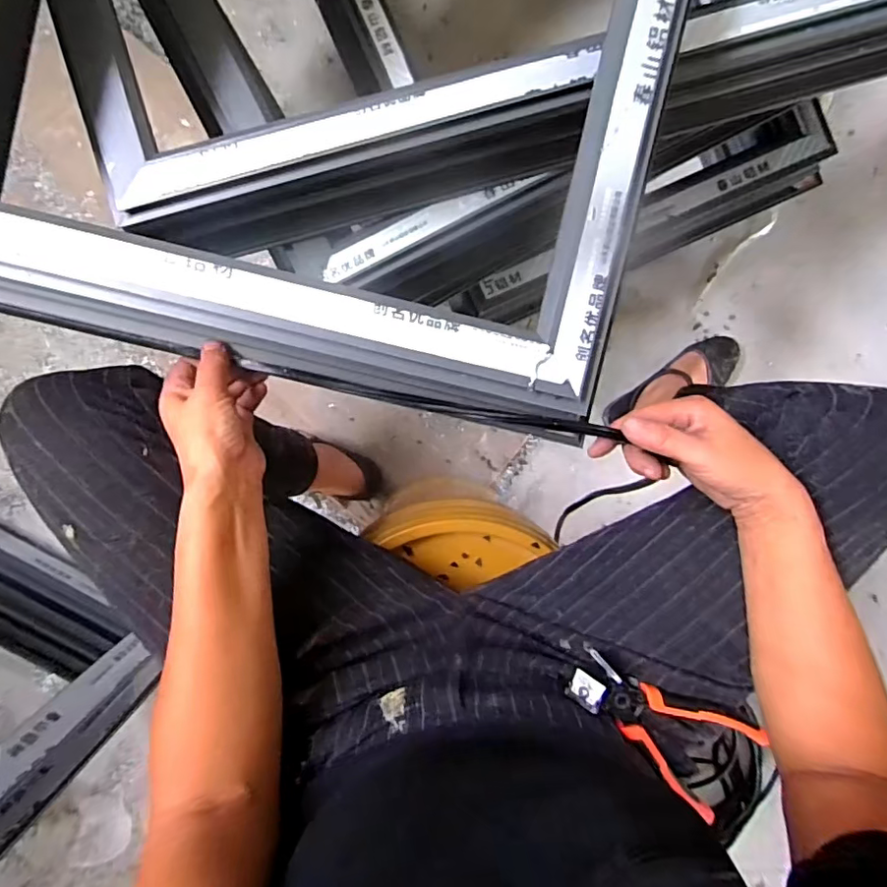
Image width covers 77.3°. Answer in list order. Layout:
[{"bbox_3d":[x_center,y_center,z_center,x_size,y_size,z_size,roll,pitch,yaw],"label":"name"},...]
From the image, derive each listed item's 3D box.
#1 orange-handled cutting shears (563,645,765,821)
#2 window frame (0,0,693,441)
[{"bbox_3d":[0.171,0.226,0.446,0.154,0.034,0.078,33,92,-3],"label":"orange-handled cutting shears"},{"bbox_3d":[-0.050,-0.482,0.390,0.510,0.074,0.877,13,93,-2],"label":"window frame"}]

